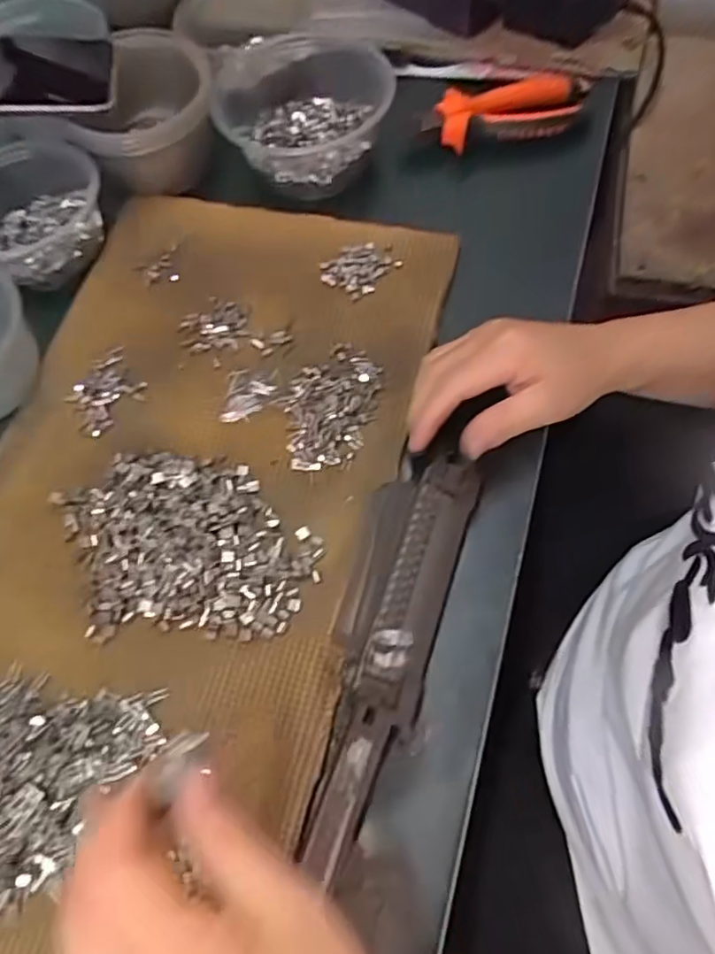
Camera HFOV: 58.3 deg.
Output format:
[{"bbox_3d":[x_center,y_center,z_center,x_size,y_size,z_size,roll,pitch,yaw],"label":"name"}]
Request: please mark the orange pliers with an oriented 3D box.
[{"bbox_3d":[0.119,-0.295,0.517,0.132,0.024,0.064,-1,66,1],"label":"orange pliers"}]

